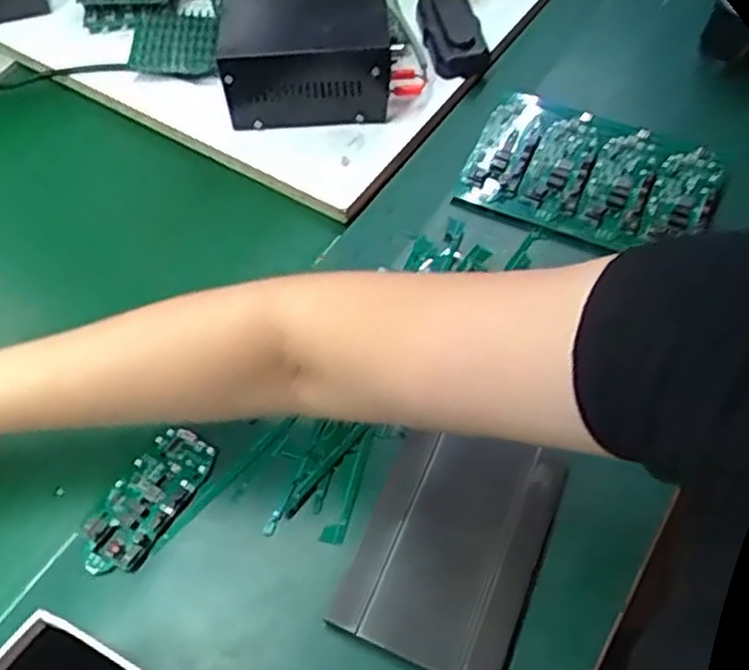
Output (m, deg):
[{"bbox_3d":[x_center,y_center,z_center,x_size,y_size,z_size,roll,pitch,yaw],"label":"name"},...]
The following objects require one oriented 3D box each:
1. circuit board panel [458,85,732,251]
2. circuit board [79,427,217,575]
[{"bbox_3d":[0.180,-0.137,0.618,0.196,0.012,0.136,20,65,14],"label":"circuit board panel"},{"bbox_3d":[-0.143,0.103,0.468,0.048,0.012,0.098,21,59,15],"label":"circuit board"}]

